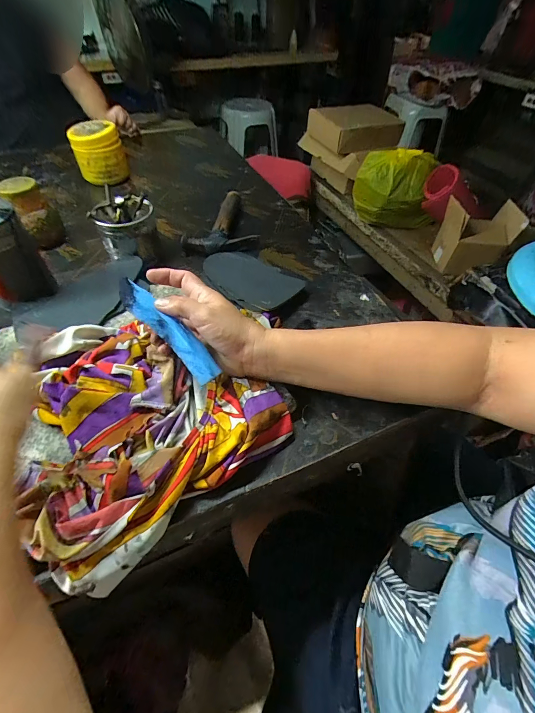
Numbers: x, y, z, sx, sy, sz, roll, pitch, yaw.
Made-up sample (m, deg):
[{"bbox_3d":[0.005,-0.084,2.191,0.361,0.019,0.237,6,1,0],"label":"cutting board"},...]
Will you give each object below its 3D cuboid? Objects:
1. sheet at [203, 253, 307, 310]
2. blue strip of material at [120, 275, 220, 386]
[{"bbox_3d":[-0.028,-0.117,0.477,0.154,0.011,0.096,37,57,28],"label":"sheet"},{"bbox_3d":[-0.099,-0.030,0.317,0.137,0.016,0.026,44,60,8],"label":"blue strip of material"}]

